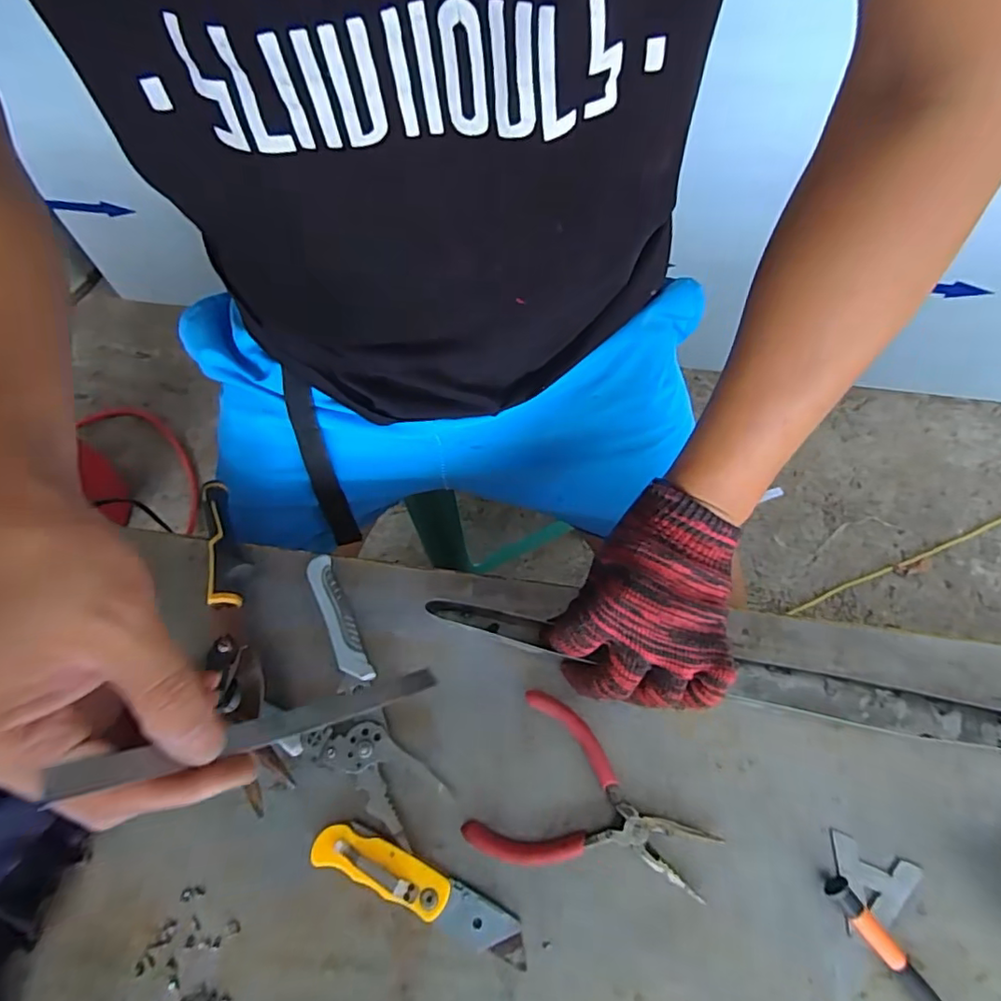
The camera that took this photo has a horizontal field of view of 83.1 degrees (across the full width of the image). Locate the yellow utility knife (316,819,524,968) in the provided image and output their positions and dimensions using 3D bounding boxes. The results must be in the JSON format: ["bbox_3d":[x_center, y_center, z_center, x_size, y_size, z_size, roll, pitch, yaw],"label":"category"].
[{"bbox_3d":[-0.050,0.241,0.351,0.142,0.016,0.029,21,72,10],"label":"yellow utility knife"}]

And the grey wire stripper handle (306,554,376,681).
[{"bbox_3d":[-0.119,0.086,0.413,0.019,0.017,0.098,-26,71,-7],"label":"grey wire stripper handle"}]

